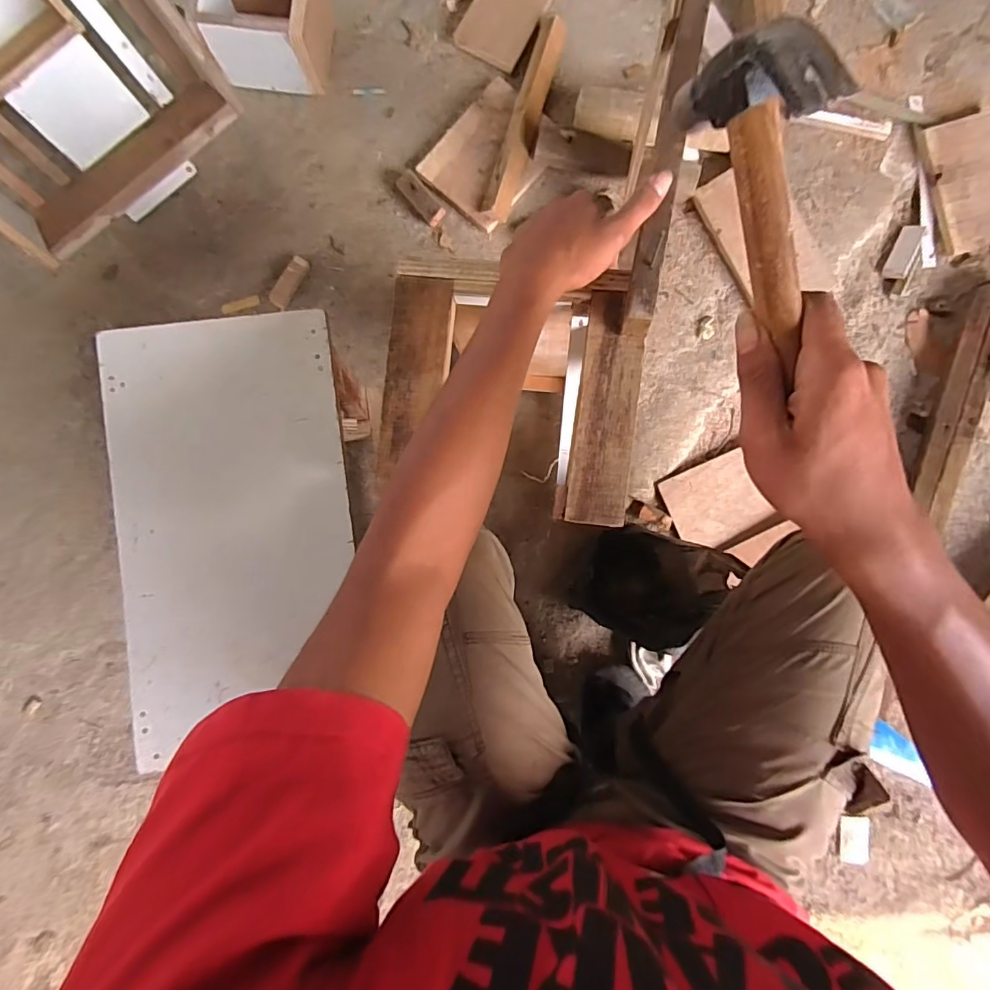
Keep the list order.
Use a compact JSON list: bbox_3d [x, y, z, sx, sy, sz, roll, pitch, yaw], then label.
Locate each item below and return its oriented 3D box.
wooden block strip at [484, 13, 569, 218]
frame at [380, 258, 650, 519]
[{"bbox_3d":[0.049,-0.573,0.780,0.049,0.033,0.327,15,87,-3],"label":"wooden block strip"},{"bbox_3d":[0.013,-0.092,0.446,0.219,0.027,0.209,7,90,-1],"label":"frame"}]

